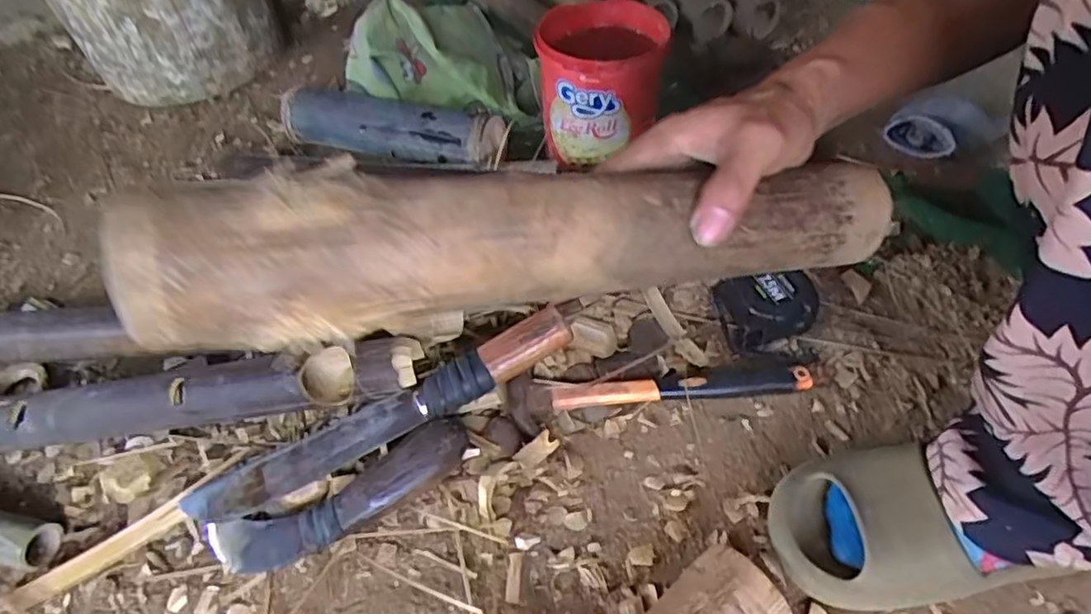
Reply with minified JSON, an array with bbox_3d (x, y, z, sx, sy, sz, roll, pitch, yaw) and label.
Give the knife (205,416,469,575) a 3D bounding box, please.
[{"bbox_3d":[-0.164,0.154,0.515,0.215,0.046,0.053,-20,53,-10],"label":"knife"}]

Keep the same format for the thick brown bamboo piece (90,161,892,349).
[{"bbox_3d":[0.014,-0.035,0.312,0.381,0.054,0.046,-6,50,-22],"label":"thick brown bamboo piece"}]

